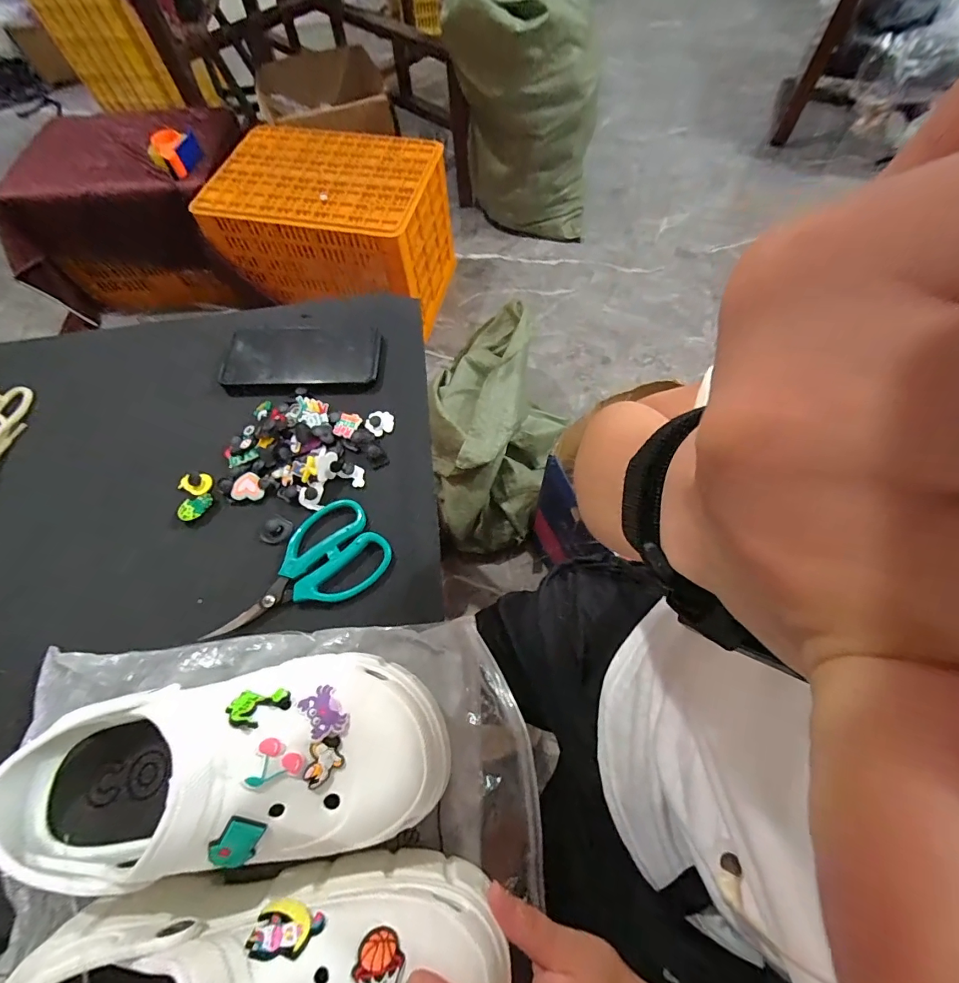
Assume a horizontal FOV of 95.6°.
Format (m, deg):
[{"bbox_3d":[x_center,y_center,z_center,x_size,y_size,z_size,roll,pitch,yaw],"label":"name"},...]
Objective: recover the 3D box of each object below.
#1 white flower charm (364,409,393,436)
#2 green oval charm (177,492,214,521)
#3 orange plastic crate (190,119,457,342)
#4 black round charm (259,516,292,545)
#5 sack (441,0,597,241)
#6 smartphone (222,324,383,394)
[{"bbox_3d":[-0.099,-0.068,0.432,0.026,0.006,0.027,-1,64,2],"label":"white flower charm"},{"bbox_3d":[-0.259,0.014,0.396,0.017,0.006,0.031,41,72,20],"label":"green oval charm"},{"bbox_3d":[-0.439,-0.849,1.419,0.627,0.368,0.457,11,65,8],"label":"orange plastic crate"},{"bbox_3d":[-0.183,0.034,0.389,0.027,0.004,0.026,-1,64,2],"label":"black round charm"},{"bbox_3d":[0.152,-1.245,1.452,0.453,0.656,0.360,3,64,4],"label":"sack"},{"bbox_3d":[-0.189,-0.145,0.464,0.165,0.009,0.087,-3,64,1],"label":"smartphone"}]

